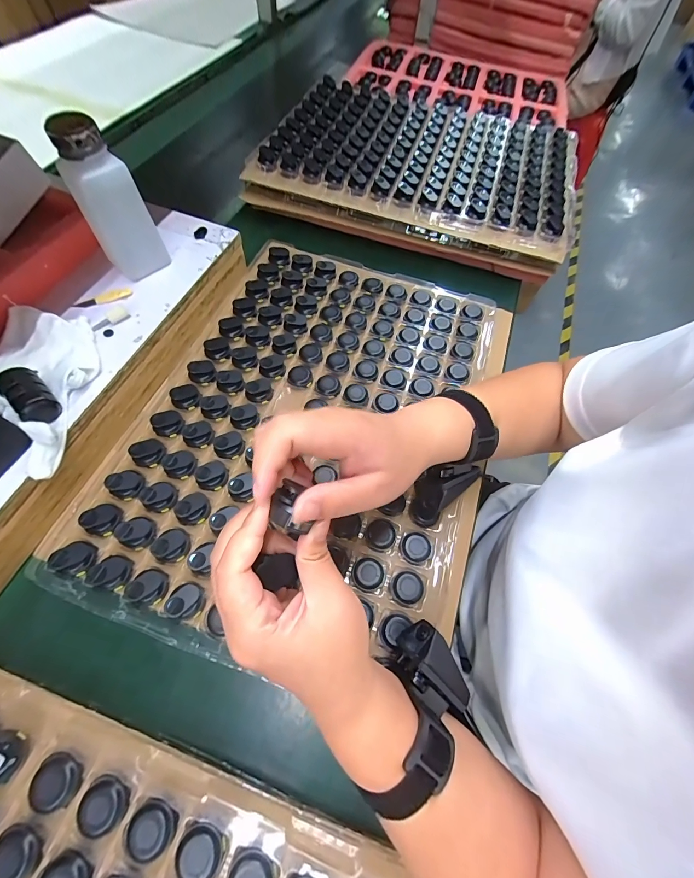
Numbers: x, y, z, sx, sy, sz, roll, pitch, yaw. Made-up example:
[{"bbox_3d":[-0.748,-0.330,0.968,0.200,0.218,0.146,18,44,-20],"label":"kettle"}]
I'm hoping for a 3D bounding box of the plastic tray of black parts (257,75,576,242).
[{"bbox_3d":[0.133,-0.502,0.585,0.486,0.034,0.336,19,63,5],"label":"plastic tray of black parts"}]

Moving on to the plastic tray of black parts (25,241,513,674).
[{"bbox_3d":[-0.028,-0.035,0.393,0.379,0.035,0.500,19,63,5],"label":"plastic tray of black parts"}]

